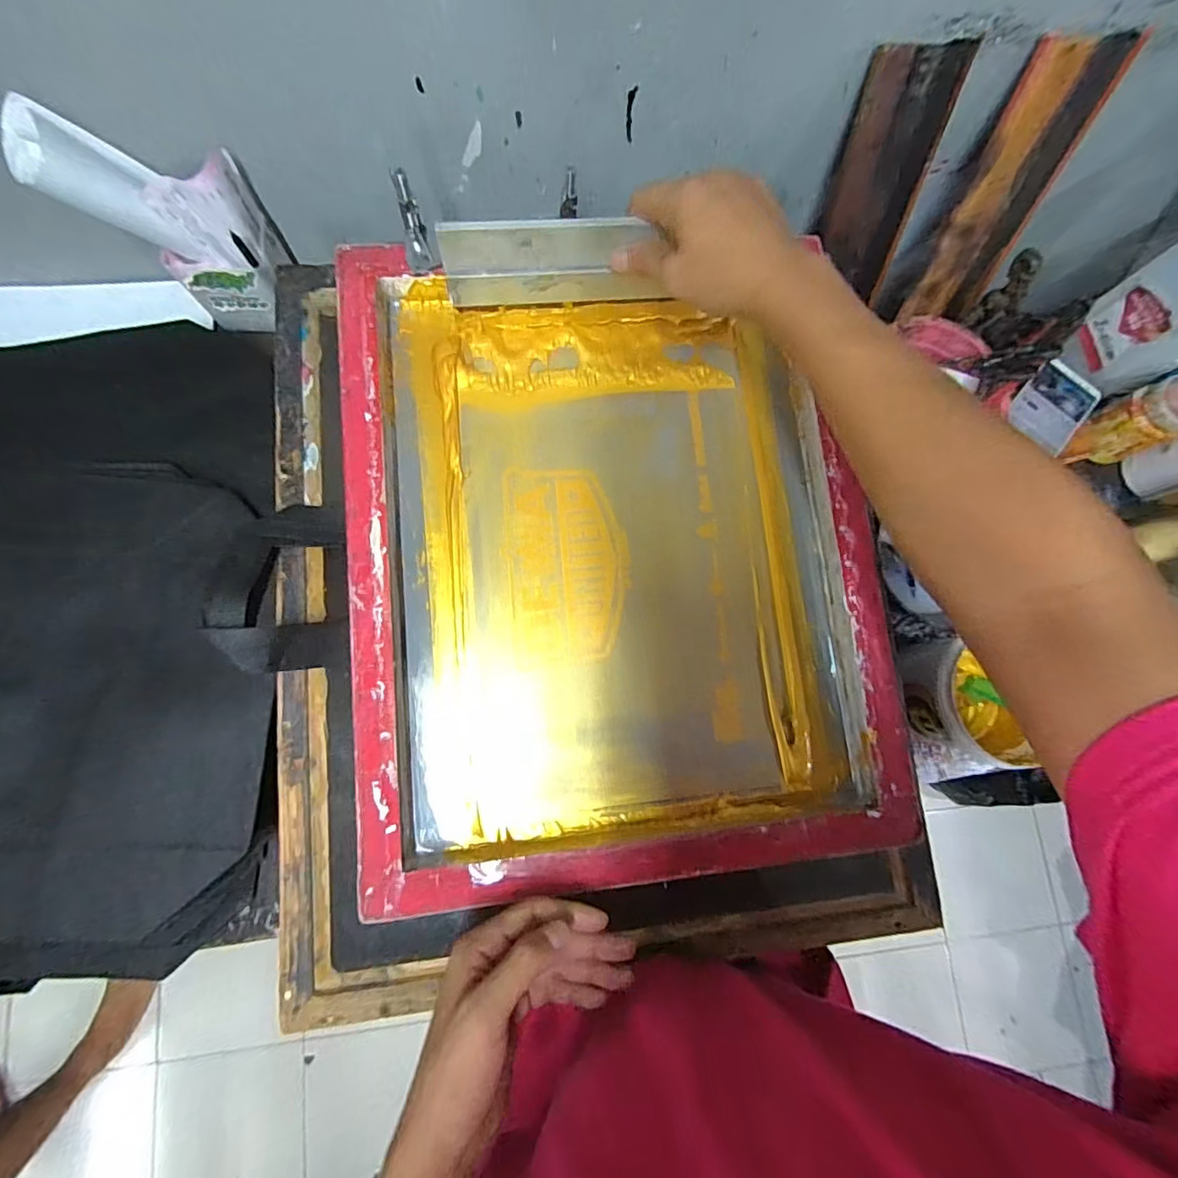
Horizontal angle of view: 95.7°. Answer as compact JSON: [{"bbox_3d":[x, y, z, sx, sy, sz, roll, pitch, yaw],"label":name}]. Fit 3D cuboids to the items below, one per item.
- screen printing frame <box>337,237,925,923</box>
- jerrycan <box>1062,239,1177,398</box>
[{"bbox_3d":[0.021,-0.025,0.427,0.396,0.039,0.470,-5,82,-5],"label":"screen printing frame"},{"bbox_3d":[0.634,-0.303,0.568,0.081,0.172,0.115,-31,84,-8],"label":"jerrycan"}]

